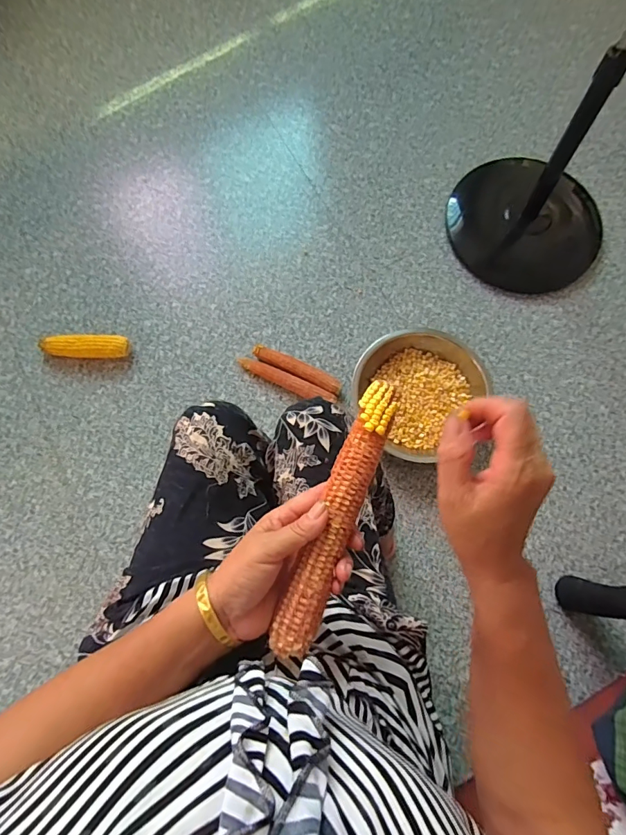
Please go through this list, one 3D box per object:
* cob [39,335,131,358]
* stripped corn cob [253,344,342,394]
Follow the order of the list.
[{"bbox_3d":[-0.500,-0.151,0.945,0.199,0.048,0.053,-2,74,-1],"label":"cob"},{"bbox_3d":[-0.036,-0.104,0.943,0.210,0.037,0.034,26,75,7],"label":"stripped corn cob"}]

